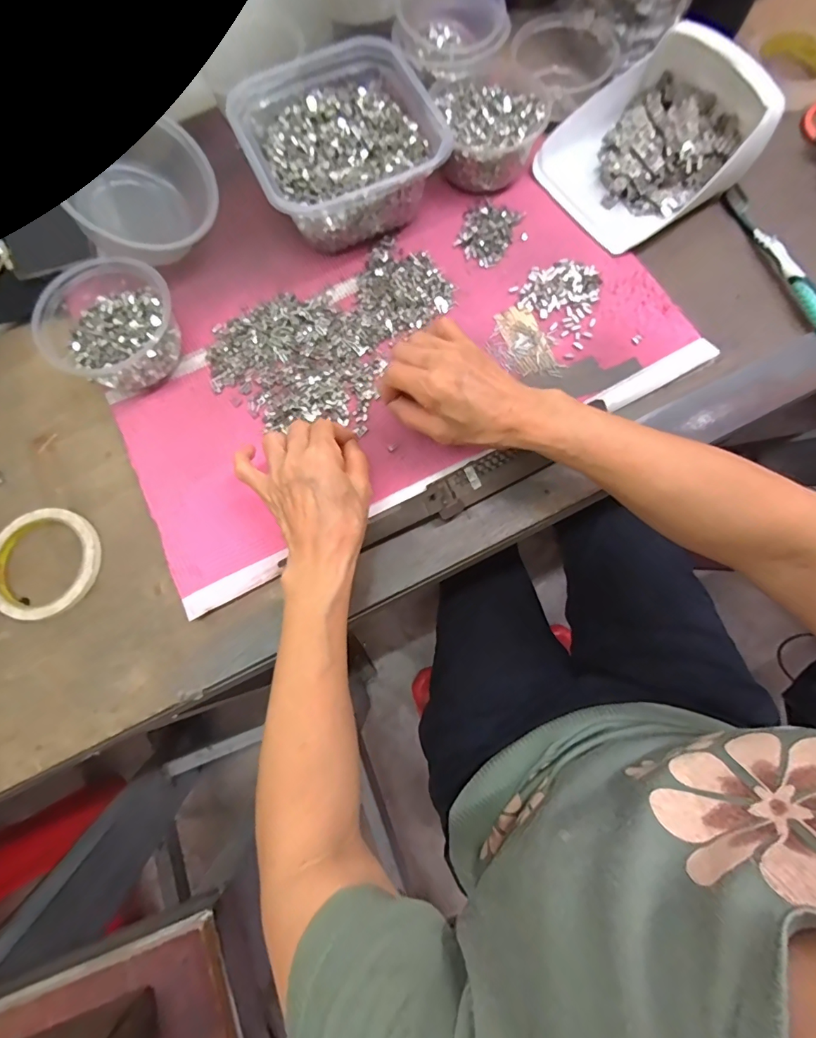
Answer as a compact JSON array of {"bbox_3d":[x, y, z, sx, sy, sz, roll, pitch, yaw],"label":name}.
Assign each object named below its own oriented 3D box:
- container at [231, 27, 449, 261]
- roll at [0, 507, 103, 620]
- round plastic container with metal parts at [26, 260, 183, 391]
[{"bbox_3d":[-0.068,-0.363,0.444,0.174,0.062,0.177,-22,76,-3],"label":"container"},{"bbox_3d":[-0.325,0.040,0.409,0.099,0.010,0.094,-1,76,2],"label":"roll"},{"bbox_3d":[-0.273,-0.175,0.420,0.117,0.061,0.114,11,79,4],"label":"round plastic container with metal parts"}]

